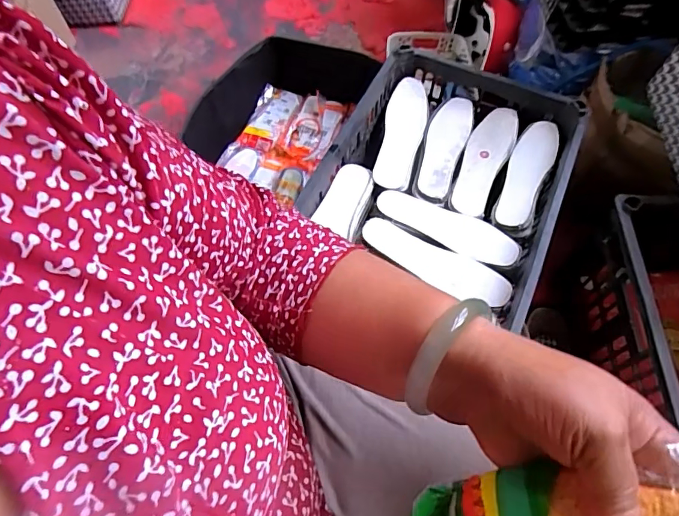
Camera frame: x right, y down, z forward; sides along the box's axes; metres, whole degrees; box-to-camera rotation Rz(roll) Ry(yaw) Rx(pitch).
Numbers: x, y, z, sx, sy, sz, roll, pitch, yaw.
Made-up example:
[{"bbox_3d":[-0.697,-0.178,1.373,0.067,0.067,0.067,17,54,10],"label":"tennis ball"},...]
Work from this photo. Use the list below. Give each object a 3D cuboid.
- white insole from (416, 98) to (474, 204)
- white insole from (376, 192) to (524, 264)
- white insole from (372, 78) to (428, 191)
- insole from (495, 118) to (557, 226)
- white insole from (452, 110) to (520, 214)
[{"bbox_3d":[0.173,-0.187,0.788,0.065,0.015,0.221,19,62,11],"label":"white insole"},{"bbox_3d":[0.162,-0.051,0.715,0.219,0.015,0.068,25,64,15],"label":"white insole"},{"bbox_3d":[0.106,-0.214,0.794,0.068,0.019,0.224,12,61,8],"label":"white insole"},{"bbox_3d":[0.300,-0.140,0.751,0.062,0.014,0.209,22,65,21],"label":"insole"},{"bbox_3d":[0.237,-0.162,0.777,0.066,0.014,0.219,20,67,21],"label":"white insole"}]

